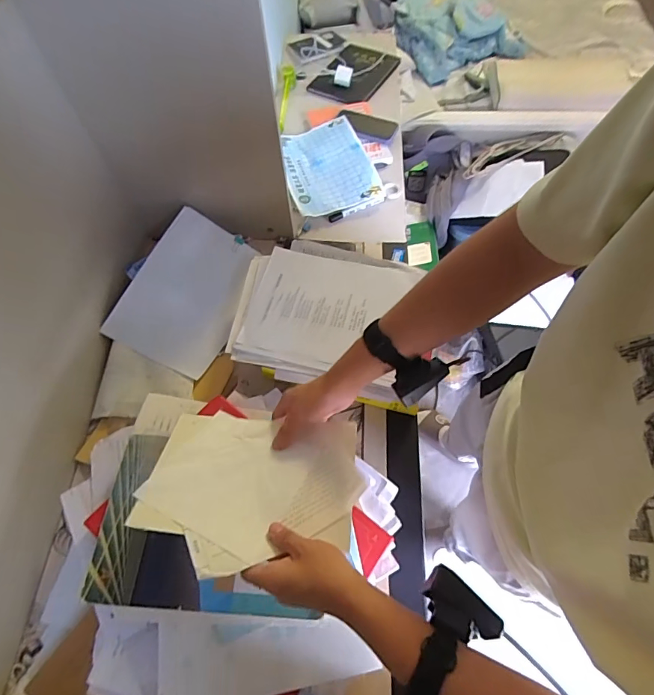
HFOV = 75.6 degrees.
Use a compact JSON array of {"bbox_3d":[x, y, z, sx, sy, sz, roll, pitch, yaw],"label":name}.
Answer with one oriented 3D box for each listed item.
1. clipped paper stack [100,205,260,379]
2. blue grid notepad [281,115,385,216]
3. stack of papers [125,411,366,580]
[{"bbox_3d":[-0.272,-0.107,0.843,0.289,0.205,0.012,-60,31,-5],"label":"clipped paper stack"},{"bbox_3d":[-0.002,-0.440,1.034,0.208,0.047,0.282,-17,62,-6],"label":"blue grid notepad"},{"bbox_3d":[-0.092,0.165,0.513,0.251,0.018,0.204,5,41,7],"label":"stack of papers"}]

